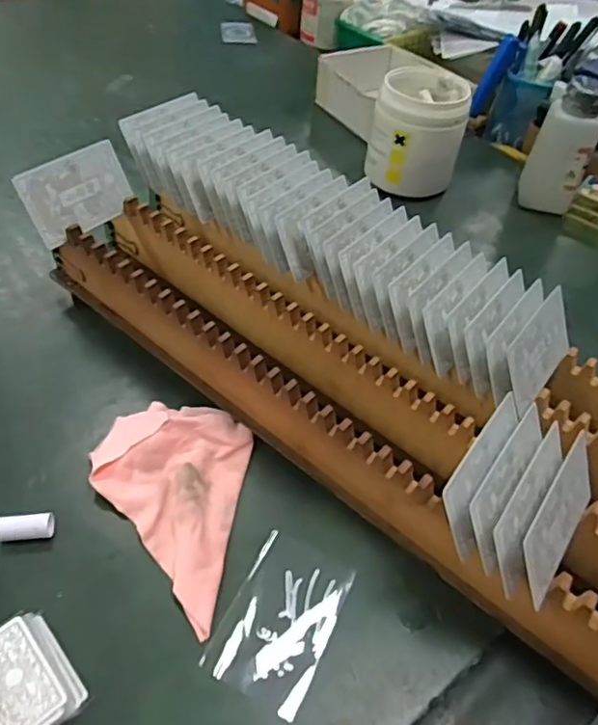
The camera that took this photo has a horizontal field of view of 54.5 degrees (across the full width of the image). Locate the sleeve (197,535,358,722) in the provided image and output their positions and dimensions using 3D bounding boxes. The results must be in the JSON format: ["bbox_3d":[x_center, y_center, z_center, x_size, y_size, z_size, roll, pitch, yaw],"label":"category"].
[{"bbox_3d":[-0.009,0.142,0.327,0.057,0.004,0.086,23,50,13],"label":"sleeve"}]

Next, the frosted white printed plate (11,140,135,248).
[{"bbox_3d":[-0.166,-0.128,0.440,0.006,0.053,0.084,5,37,45],"label":"frosted white printed plate"}]

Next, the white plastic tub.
[{"bbox_3d":[0.125,-0.241,0.624,0.094,0.107,0.095,4,48,-4],"label":"white plastic tub"}]

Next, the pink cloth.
[{"bbox_3d":[-0.086,0.082,0.360,0.094,0.020,0.135,10,48,2],"label":"pink cloth"}]

